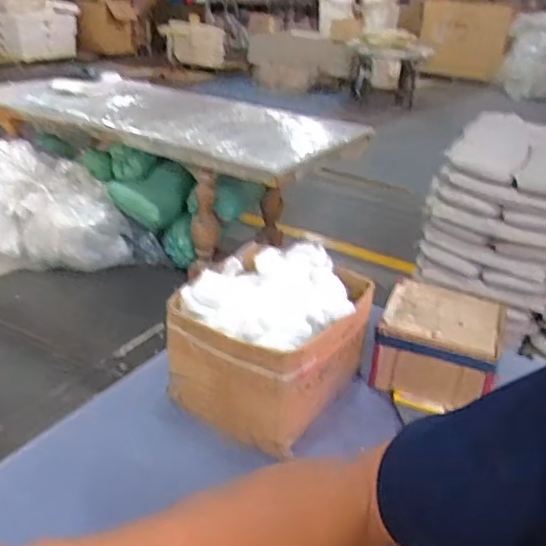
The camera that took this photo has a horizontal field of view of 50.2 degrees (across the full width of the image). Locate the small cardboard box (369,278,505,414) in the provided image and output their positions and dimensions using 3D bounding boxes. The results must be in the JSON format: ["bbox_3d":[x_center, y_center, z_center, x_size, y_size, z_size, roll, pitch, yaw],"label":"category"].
[{"bbox_3d":[0.311,0.137,1.109,0.201,0.139,0.217,14,27,17],"label":"small cardboard box"}]

